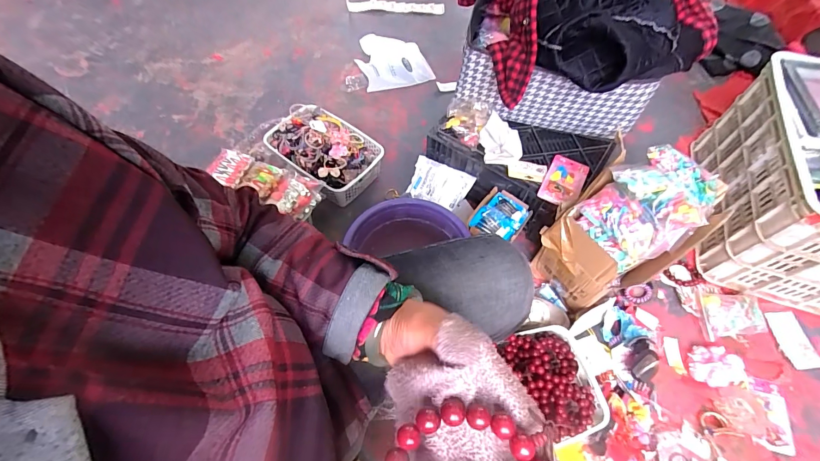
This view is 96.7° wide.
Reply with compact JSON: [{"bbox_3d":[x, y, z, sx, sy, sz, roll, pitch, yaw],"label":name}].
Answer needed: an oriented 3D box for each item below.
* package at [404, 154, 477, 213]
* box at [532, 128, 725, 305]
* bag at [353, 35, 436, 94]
[{"bbox_3d":[0.074,-0.117,0.932,0.149,0.033,0.101,26,101,21],"label":"package"},{"bbox_3d":[0.420,0.007,0.733,0.247,0.279,0.194,-35,67,-19],"label":"box"},{"bbox_3d":[-0.073,-0.605,1.268,0.232,0.038,0.284,-17,62,-11],"label":"bag"}]

